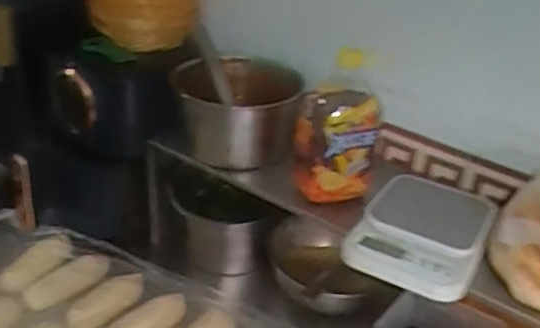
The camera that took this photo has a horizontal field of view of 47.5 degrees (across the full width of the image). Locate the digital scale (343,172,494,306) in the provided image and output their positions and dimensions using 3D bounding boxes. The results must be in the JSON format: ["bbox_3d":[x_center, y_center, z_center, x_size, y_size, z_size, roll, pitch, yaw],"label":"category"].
[{"bbox_3d":[0.187,0.078,0.743,0.146,0.044,0.189,20,33,23],"label":"digital scale"}]

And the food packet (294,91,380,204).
[{"bbox_3d":[0.085,-0.026,0.806,0.102,0.138,0.081,0,30,-10],"label":"food packet"}]

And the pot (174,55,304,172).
[{"bbox_3d":[-0.052,-0.082,0.954,0.187,0.129,0.193,4,30,-3],"label":"pot"}]

